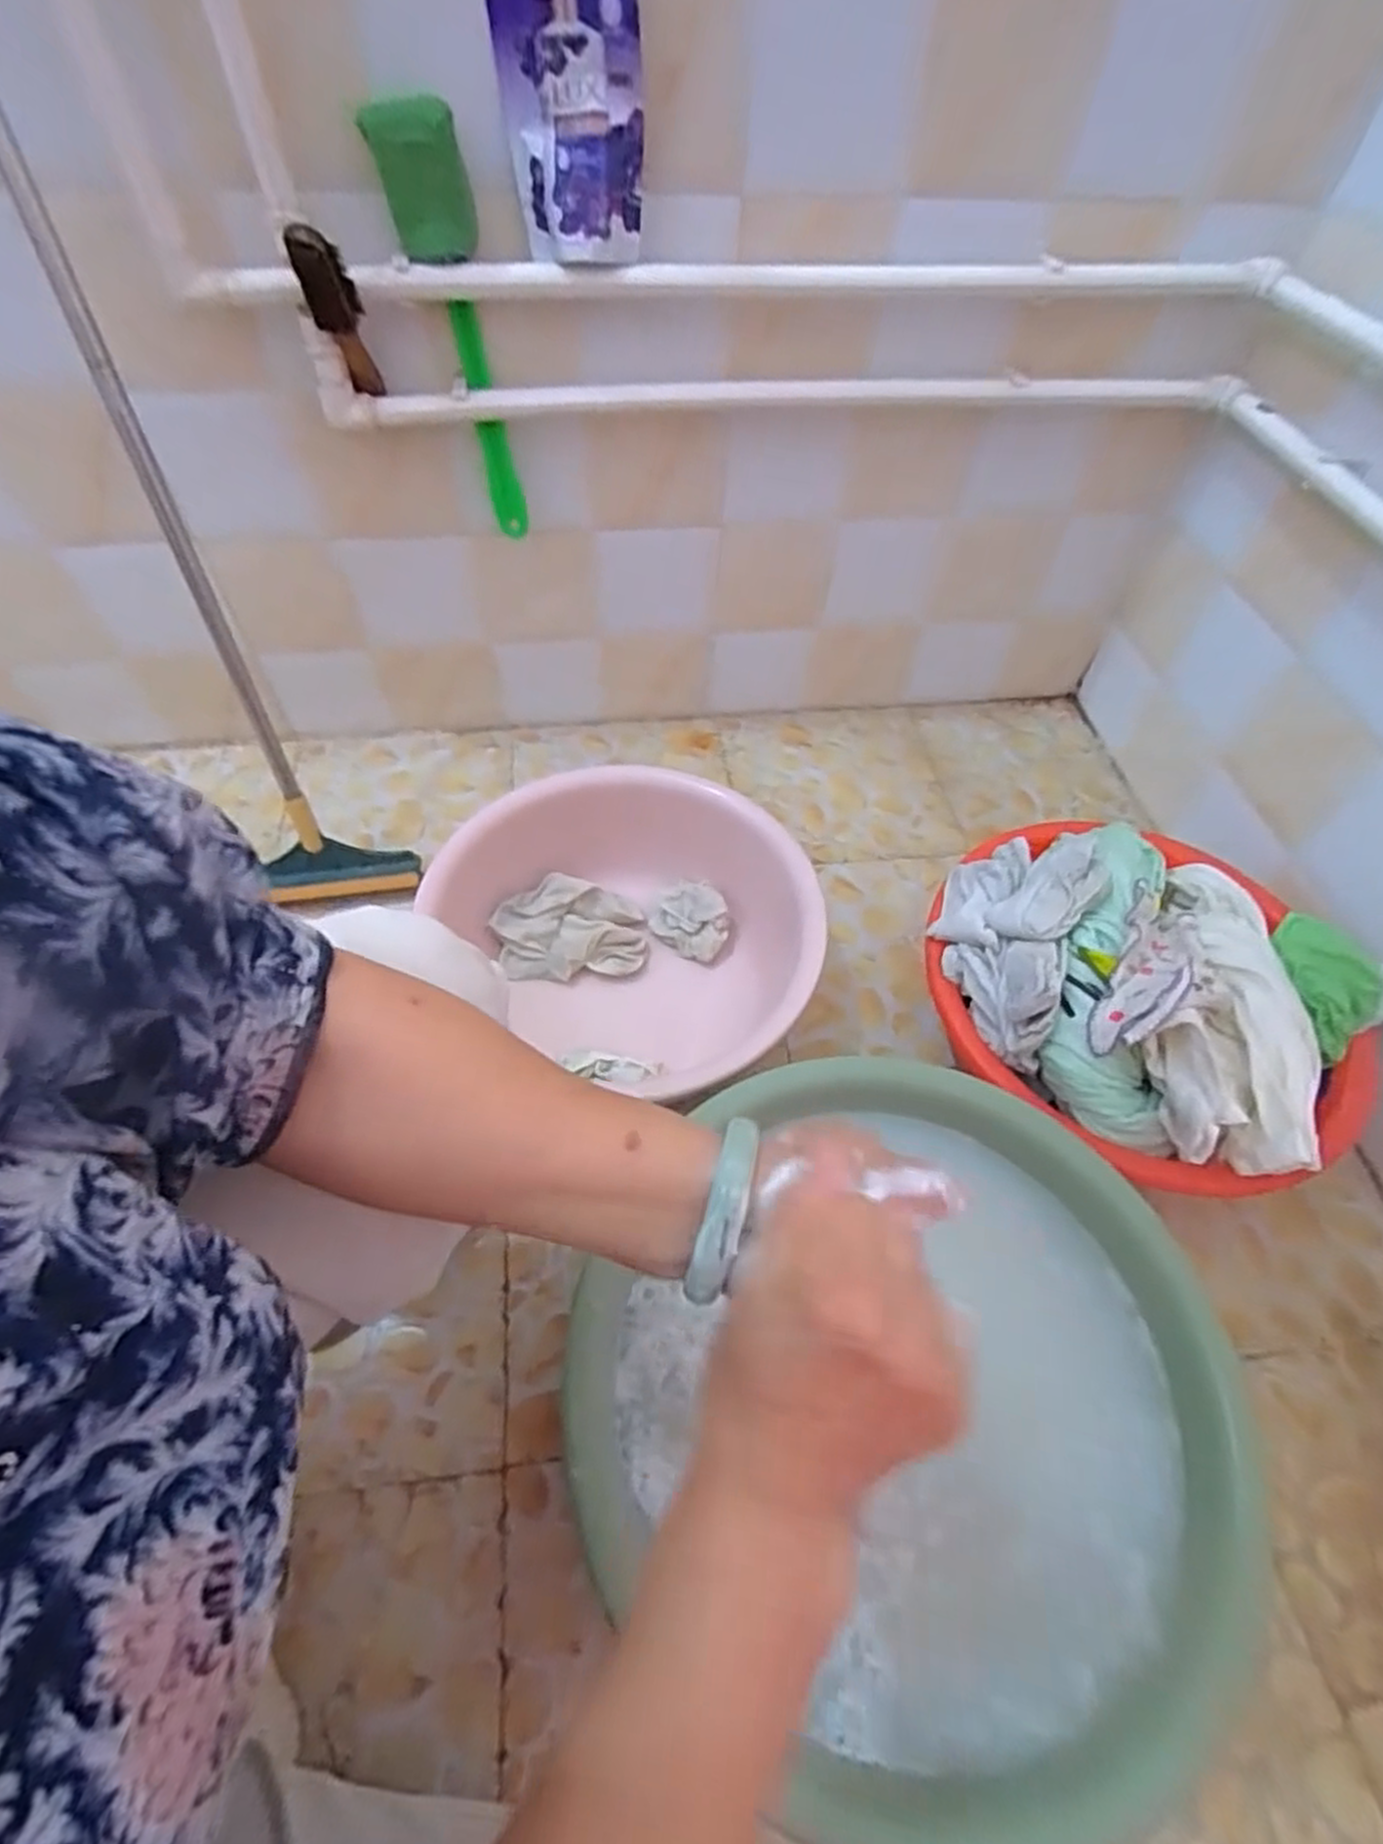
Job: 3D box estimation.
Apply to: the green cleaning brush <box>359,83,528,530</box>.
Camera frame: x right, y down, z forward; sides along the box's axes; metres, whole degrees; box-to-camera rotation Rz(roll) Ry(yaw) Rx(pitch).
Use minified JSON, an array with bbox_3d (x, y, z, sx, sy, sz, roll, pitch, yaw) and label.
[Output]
[{"bbox_3d":[-0.220,-0.546,0.756,0.075,0.344,0.056,-11,51,-5],"label":"green cleaning brush"}]

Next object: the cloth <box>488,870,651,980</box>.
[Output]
[{"bbox_3d":[-0.142,0.009,0.925,0.173,0.028,0.118,2,74,-11],"label":"cloth"}]

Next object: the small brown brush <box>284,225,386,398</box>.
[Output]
[{"bbox_3d":[-0.316,-0.541,0.697,0.045,0.150,0.022,-11,79,-5],"label":"small brown brush"}]

